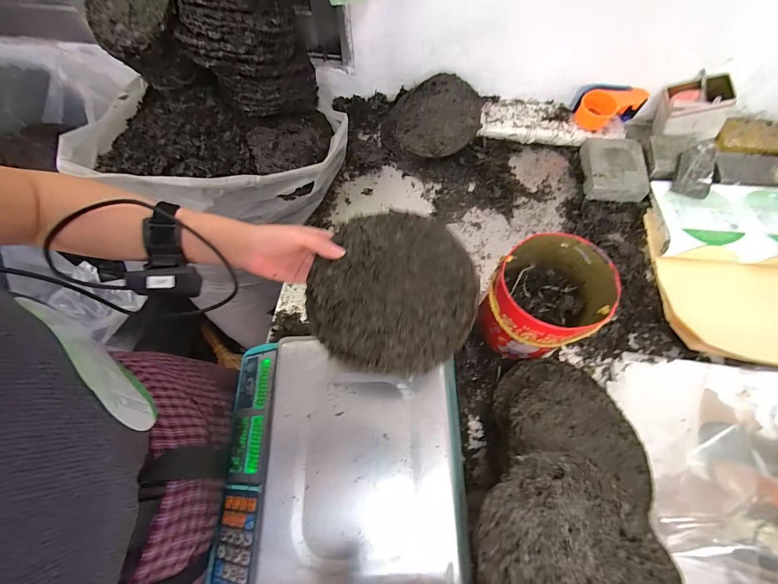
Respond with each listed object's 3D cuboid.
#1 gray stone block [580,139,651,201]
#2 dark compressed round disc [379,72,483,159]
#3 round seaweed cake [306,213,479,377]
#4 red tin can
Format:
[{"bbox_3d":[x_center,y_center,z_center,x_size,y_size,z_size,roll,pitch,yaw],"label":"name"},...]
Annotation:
[{"bbox_3d":[0.509,-0.284,0.770,0.127,0.048,0.156,0,67,1],"label":"gray stone block"},{"bbox_3d":[0.096,-0.406,0.804,0.224,0.099,0.187,0,67,1],"label":"dark compressed round disc"},{"bbox_3d":[0.004,-0.004,0.391,0.185,0.012,0.190,0,67,1],"label":"round seaweed cake"},{"bbox_3d":[0.255,0.018,0.580,0.169,0.179,0.166,25,69,11],"label":"red tin can"}]

